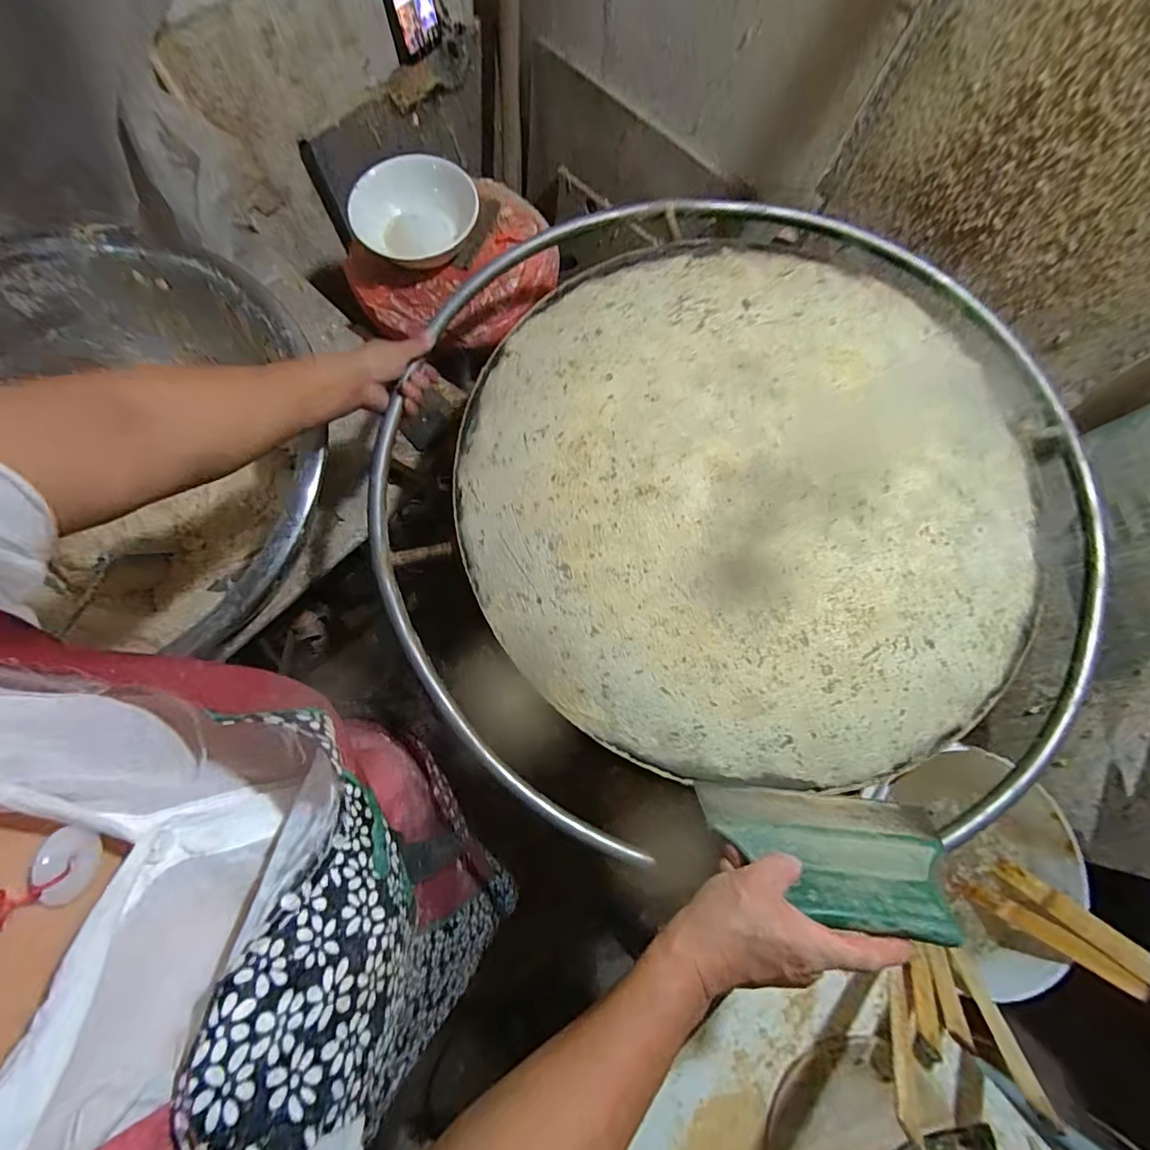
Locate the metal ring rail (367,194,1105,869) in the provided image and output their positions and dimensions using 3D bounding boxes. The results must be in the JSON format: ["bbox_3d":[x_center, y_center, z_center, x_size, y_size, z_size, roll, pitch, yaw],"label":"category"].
[{"bbox_3d":[0.233,-0.138,0.597,0.832,0.056,0.933,43,75,8],"label":"metal ring rail"}]

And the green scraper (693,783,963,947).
[{"bbox_3d":[0.202,0.219,0.394,0.189,0.122,0.008,5,108,6],"label":"green scraper"}]

